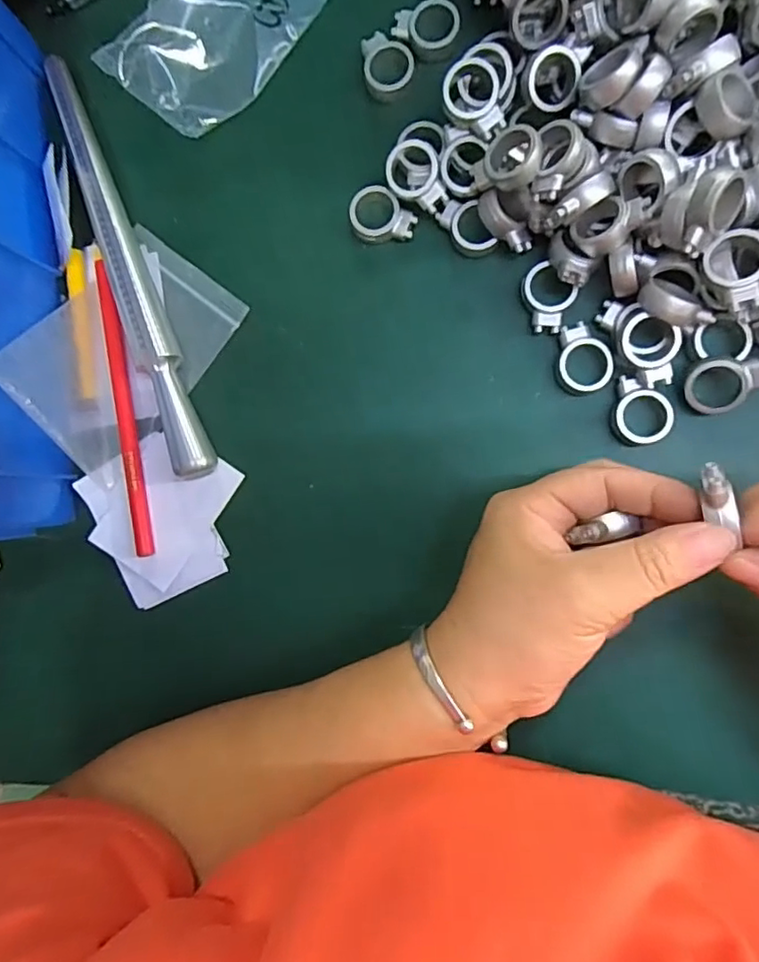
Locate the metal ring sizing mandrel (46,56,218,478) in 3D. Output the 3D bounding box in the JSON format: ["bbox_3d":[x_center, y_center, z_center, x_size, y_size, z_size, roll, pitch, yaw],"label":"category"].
[{"bbox_3d":[-0.131,-0.113,0.293,0.018,0.015,0.230,-20,86,7],"label":"metal ring sizing mandrel"}]

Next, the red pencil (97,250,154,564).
[{"bbox_3d":[-0.135,-0.038,0.297,0.011,0.009,0.154,-8,88,8],"label":"red pencil"}]

